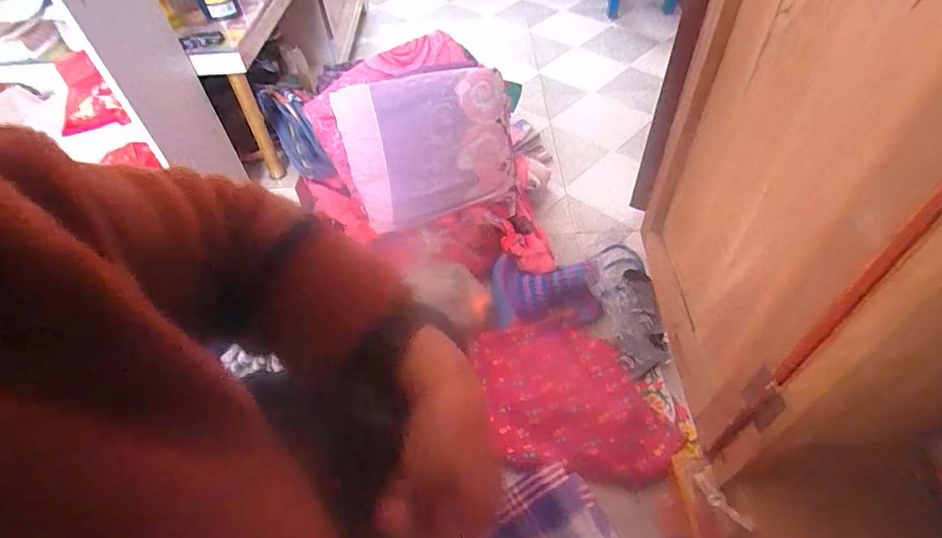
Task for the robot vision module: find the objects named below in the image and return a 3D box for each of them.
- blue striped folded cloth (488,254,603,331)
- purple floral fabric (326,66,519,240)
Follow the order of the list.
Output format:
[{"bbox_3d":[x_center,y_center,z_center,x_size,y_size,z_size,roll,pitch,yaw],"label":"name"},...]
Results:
[{"bbox_3d":[0.148,0.047,0.964,0.205,0.019,0.170,-2,51,2],"label":"blue striped folded cloth"},{"bbox_3d":[-0.085,-0.260,1.040,0.366,0.300,0.101,-14,18,-5],"label":"purple floral fabric"}]

